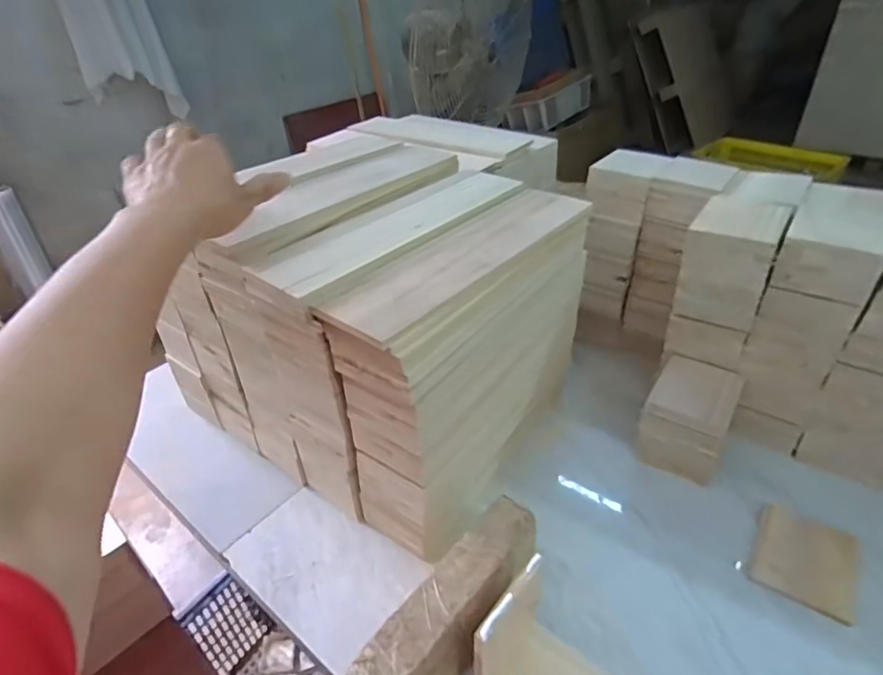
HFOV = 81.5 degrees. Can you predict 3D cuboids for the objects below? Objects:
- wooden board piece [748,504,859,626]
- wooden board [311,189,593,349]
[{"bbox_3d":[0.382,0.231,0.537,0.087,0.011,0.104,21,42,29],"label":"wooden board piece"},{"bbox_3d":[0.036,-0.088,0.498,0.085,0.016,0.328,25,44,34],"label":"wooden board"}]

